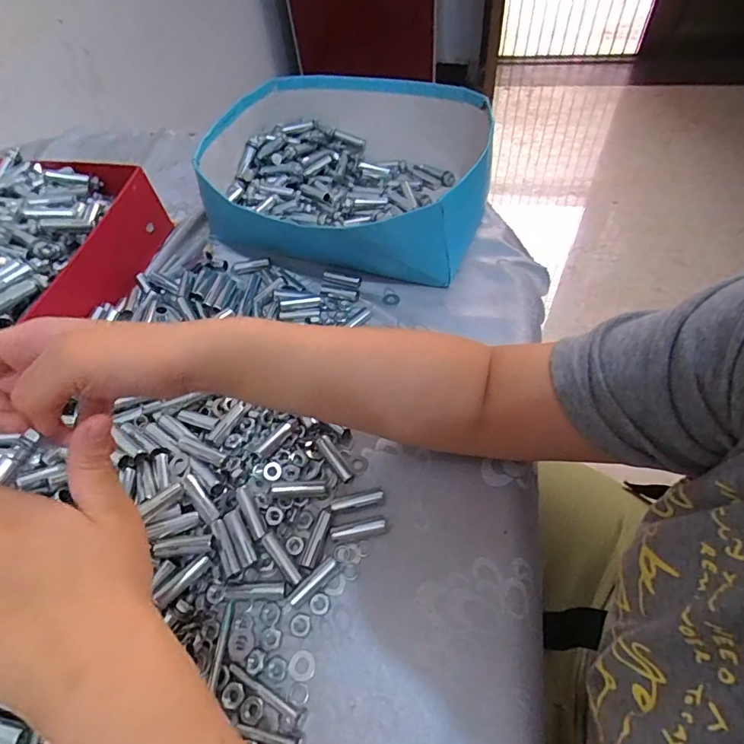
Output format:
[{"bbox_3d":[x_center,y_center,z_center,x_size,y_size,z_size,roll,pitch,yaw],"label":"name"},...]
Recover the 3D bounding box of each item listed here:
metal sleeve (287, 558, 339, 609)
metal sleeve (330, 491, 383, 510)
[{"bbox_3d":[-0.039,0.141,0.309,0.039,0.008,0.009,-39,61,-19],"label":"metal sleeve"},{"bbox_3d":[-0.011,0.095,0.339,0.038,0.011,0.008,-12,56,-3],"label":"metal sleeve"}]

